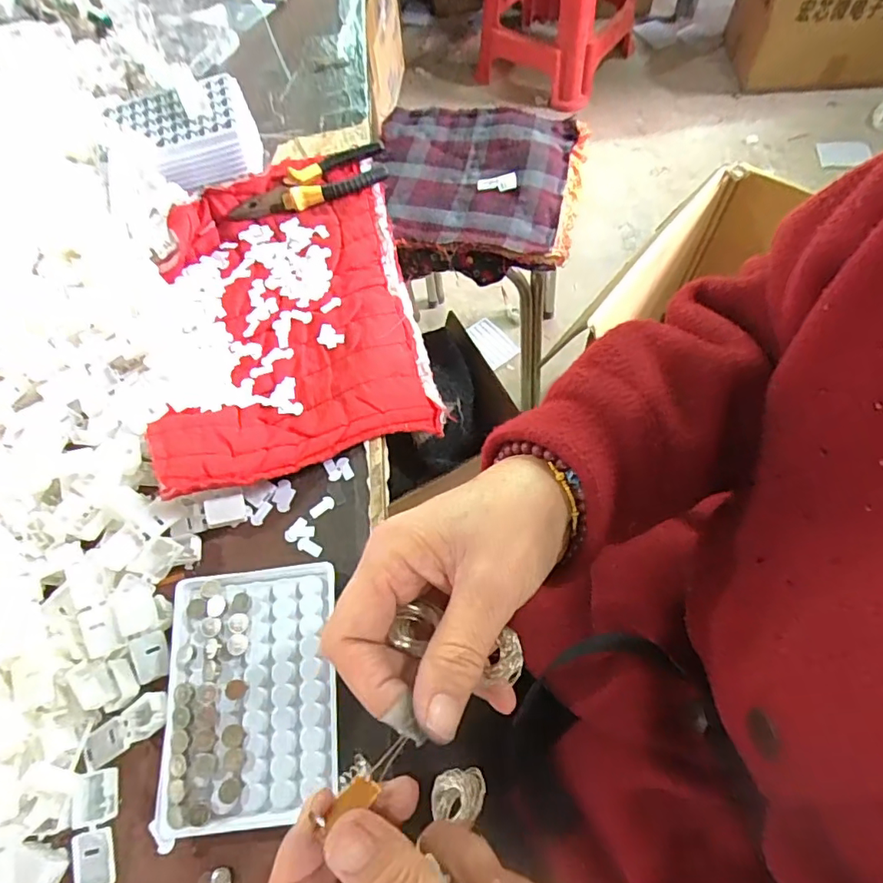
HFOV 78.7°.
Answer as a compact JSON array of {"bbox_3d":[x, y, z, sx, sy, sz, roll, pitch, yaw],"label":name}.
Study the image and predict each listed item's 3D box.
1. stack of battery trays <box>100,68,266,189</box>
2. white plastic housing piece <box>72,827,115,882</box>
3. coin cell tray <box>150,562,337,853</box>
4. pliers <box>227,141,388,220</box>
[{"bbox_3d":[-0.224,-0.272,0.477,0.115,0.035,0.097,-20,64,-5],"label":"stack of battery trays"},{"bbox_3d":[-0.184,0.221,0.284,0.019,0.005,0.028,-19,64,-5],"label":"white plastic housing piece"},{"bbox_3d":[-0.107,0.141,0.307,0.094,0.022,0.130,-7,64,1],"label":"coin cell tray"},{"bbox_3d":[-0.121,-0.234,0.488,0.144,0.013,0.044,-21,64,-6],"label":"pliers"}]

